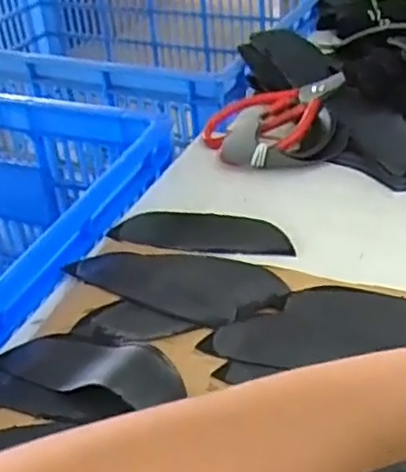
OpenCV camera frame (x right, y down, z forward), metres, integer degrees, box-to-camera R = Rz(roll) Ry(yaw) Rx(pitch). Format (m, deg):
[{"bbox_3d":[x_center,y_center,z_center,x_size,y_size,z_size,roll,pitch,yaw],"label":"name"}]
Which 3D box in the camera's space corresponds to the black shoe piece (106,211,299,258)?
[{"bbox_3d":[0.000,-0.004,0.533,0.140,0.008,0.056,1,37,11],"label":"black shoe piece"}]

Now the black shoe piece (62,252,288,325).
[{"bbox_3d":[-0.018,0.030,0.472,0.154,0.007,0.070,12,40,24],"label":"black shoe piece"}]

